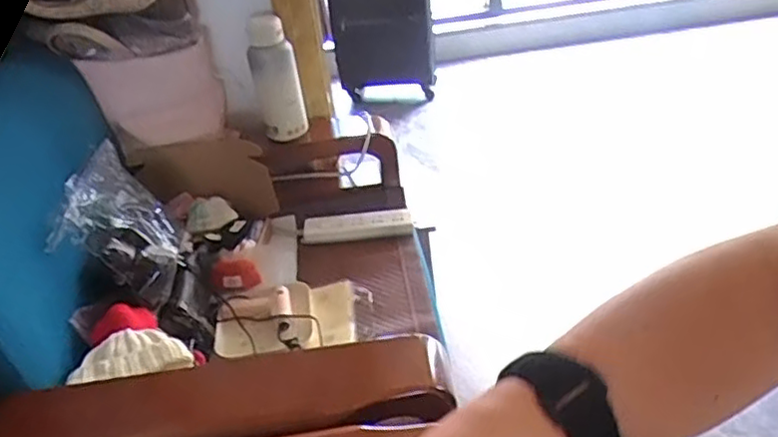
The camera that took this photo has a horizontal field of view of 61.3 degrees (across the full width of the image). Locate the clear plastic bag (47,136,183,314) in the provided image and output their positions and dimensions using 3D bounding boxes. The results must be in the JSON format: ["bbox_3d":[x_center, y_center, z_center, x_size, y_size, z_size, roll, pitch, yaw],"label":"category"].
[{"bbox_3d":[-0.415,0.002,1.047,0.121,0.165,0.243,-9,34,-2],"label":"clear plastic bag"}]

